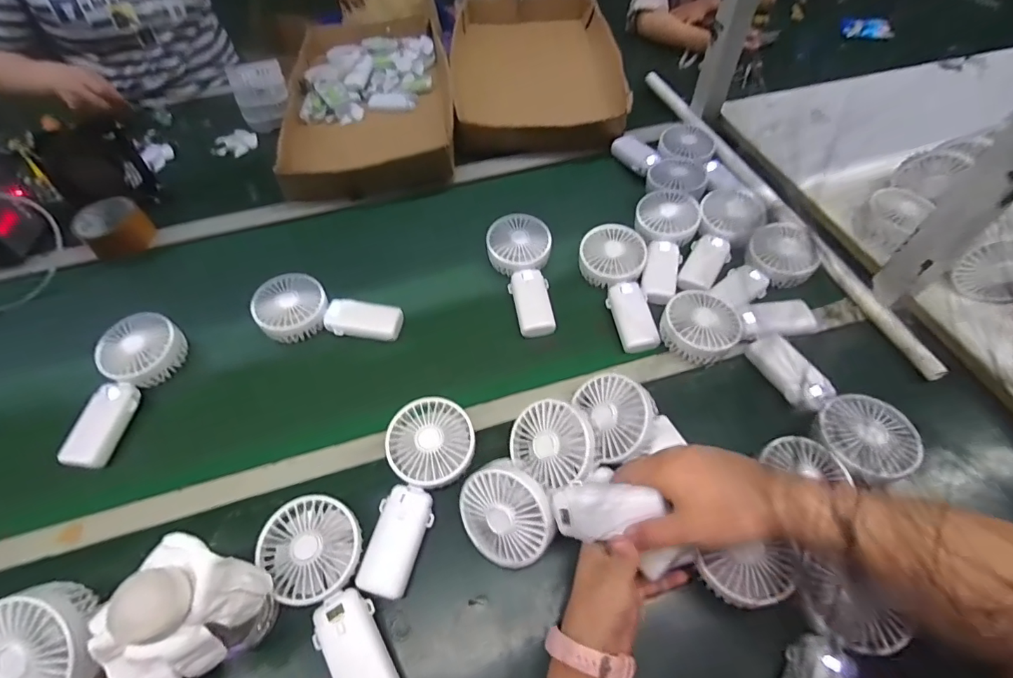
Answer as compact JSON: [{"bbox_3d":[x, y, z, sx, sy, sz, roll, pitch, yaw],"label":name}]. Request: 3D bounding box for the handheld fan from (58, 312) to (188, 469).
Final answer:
[{"bbox_3d":[-0.450,0.056,0.561,0.076,0.049,0.180,0,55,1],"label":"handheld fan"}]

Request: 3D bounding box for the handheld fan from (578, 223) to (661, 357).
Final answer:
[{"bbox_3d":[0.156,-0.068,0.632,0.086,0.037,0.179,-11,69,-7],"label":"handheld fan"}]

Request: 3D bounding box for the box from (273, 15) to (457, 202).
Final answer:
[{"bbox_3d":[-0.264,-0.464,0.926,0.310,0.071,0.525,-7,55,-4],"label":"box"}]

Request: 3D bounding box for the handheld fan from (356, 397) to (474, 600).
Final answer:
[{"bbox_3d":[-0.091,0.152,0.475,0.085,0.032,0.184,13,69,10],"label":"handheld fan"}]

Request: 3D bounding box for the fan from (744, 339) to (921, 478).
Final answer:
[{"bbox_3d":[0.347,0.064,0.509,0.086,0.034,0.186,-13,55,-8],"label":"fan"}]

